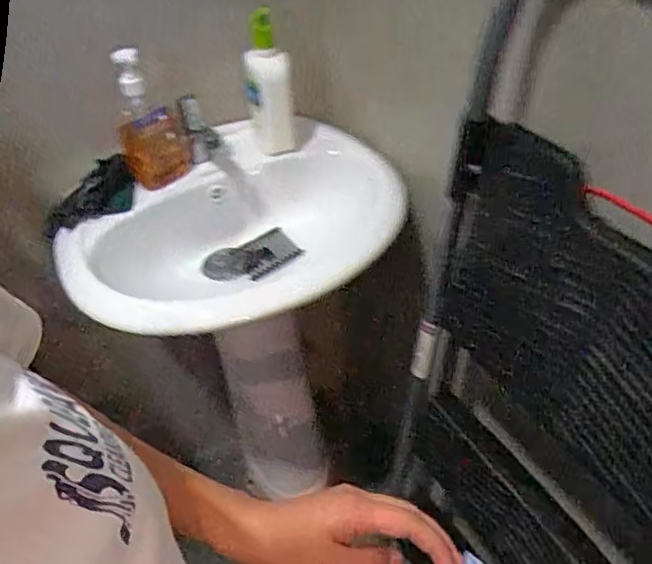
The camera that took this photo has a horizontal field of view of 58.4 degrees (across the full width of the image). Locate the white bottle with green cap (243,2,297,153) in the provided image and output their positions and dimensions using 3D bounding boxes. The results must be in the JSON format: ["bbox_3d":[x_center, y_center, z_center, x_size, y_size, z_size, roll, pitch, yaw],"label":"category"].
[{"bbox_3d":[-0.086,-0.292,0.851,0.066,0.203,0.072,-7,44,-3],"label":"white bottle with green cap"}]

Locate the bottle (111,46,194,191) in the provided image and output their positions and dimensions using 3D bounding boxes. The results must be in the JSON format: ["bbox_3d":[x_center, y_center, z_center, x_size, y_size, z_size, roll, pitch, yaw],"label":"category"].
[{"bbox_3d":[-0.252,-0.233,0.831,0.095,0.181,0.075,-16,45,-12],"label":"bottle"}]

